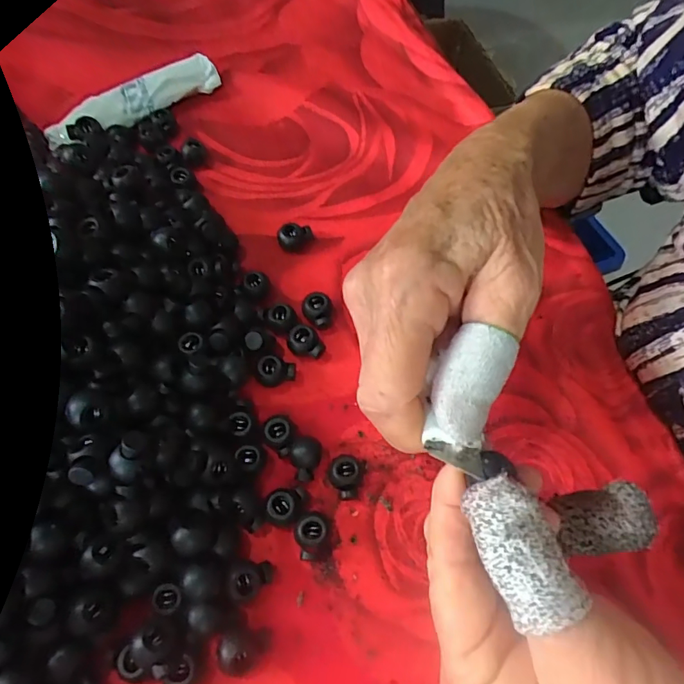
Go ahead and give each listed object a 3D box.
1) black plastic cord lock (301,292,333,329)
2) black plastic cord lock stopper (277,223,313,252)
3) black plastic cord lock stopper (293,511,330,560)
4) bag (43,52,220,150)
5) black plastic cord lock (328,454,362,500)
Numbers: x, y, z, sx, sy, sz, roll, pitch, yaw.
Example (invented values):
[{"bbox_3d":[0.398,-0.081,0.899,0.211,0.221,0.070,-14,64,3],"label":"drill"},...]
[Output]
[{"bbox_3d":[-0.013,-0.015,0.250,0.015,0.011,0.018,1,62,-1],"label":"black plastic cord lock"},{"bbox_3d":[-0.026,-0.059,0.271,0.019,0.010,0.013,-8,63,-5],"label":"black plastic cord lock stopper"},{"bbox_3d":[-0.013,0.082,0.204,0.014,0.012,0.019,2,62,0],"label":"black plastic cord lock stopper"},{"bbox_3d":[-0.134,-0.154,0.311,0.112,0.019,0.022,-31,67,-16],"label":"bag"},{"bbox_3d":[0.001,0.061,0.217,0.014,0.011,0.019,0,62,-1],"label":"black plastic cord lock"}]

